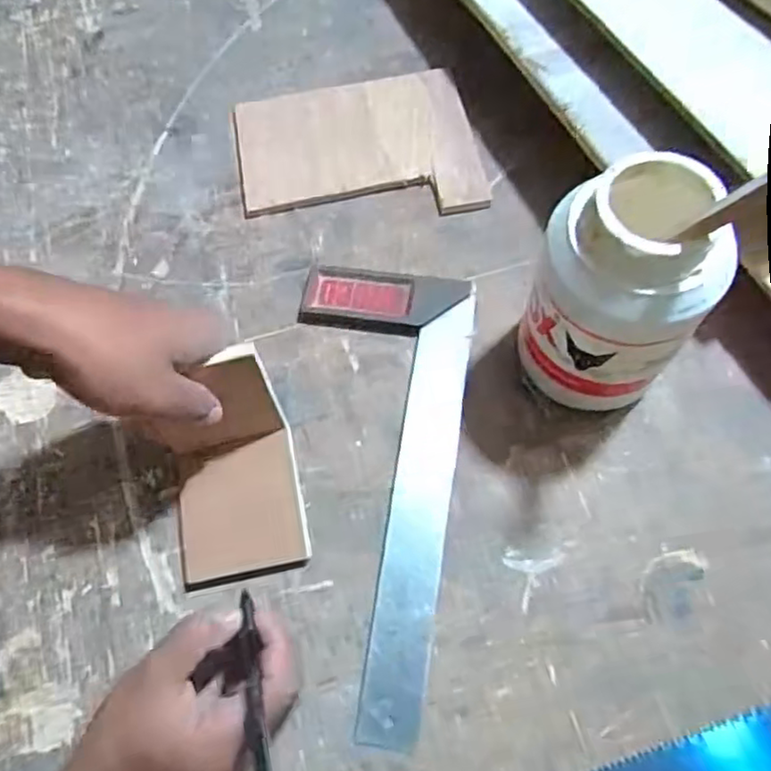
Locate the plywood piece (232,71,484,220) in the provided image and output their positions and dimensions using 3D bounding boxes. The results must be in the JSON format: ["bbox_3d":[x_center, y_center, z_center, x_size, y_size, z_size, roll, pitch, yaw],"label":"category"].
[{"bbox_3d":[-0.026,-0.192,0.538,0.188,0.012,0.140,-10,71,3],"label":"plywood piece"}]

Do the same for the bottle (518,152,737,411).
[{"bbox_3d":[0.131,-0.050,0.385,0.092,0.167,0.078,24,69,13],"label":"bottle"}]

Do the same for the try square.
[{"bbox_3d":[-0.017,0.059,0.433,0.121,0.011,0.304,7,66,6],"label":"try square"}]

